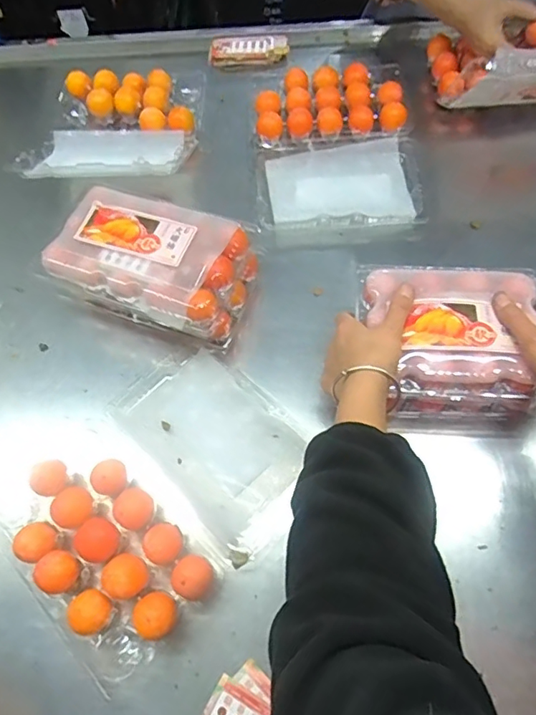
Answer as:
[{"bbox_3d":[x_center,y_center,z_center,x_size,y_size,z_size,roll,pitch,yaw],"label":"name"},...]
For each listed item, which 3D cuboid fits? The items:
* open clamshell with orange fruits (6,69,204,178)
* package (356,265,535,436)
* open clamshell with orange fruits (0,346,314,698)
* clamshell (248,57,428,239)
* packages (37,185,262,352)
[{"bbox_3d":[-0.220,-0.341,0.747,0.216,0.079,0.262,2,64,4],"label":"open clamshell with orange fruits"},{"bbox_3d":[0.195,-0.008,0.565,0.177,0.109,0.157,-1,64,2],"label":"package"},{"bbox_3d":[-0.113,0.140,0.546,0.303,0.050,0.233,-40,69,-15],"label":"open clamshell with orange fruits"},{"bbox_3d":[0.098,-0.308,0.765,0.230,0.064,0.302,-3,64,1],"label":"clamshell"},{"bbox_3d":[-0.137,-0.105,0.633,0.217,0.116,0.143,17,65,12],"label":"packages"}]

